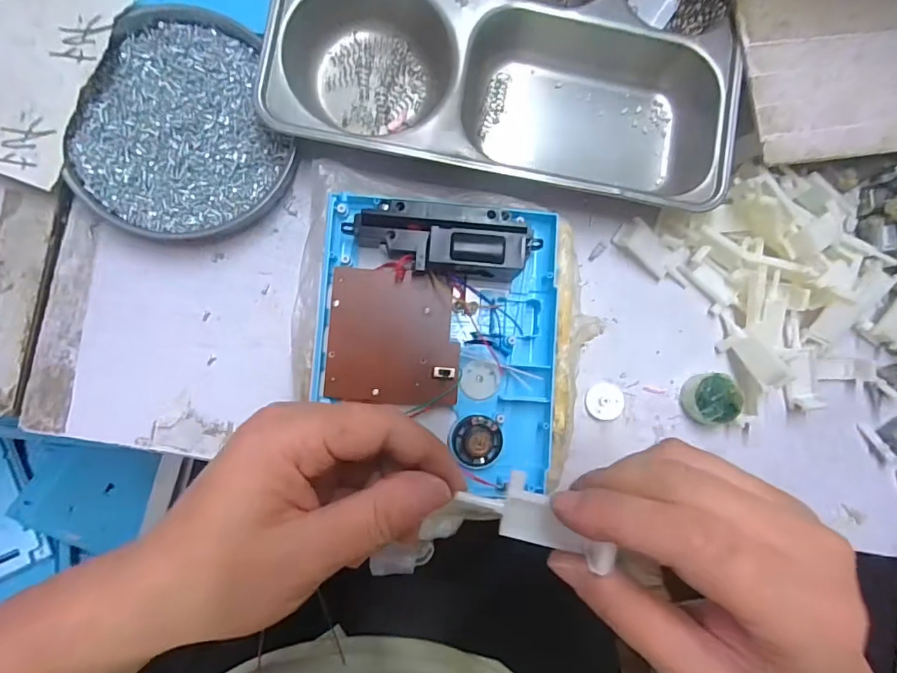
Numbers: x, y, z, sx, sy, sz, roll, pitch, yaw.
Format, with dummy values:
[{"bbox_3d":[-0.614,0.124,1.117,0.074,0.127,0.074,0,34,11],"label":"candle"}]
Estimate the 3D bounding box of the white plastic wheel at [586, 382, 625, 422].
[{"bbox_3d":[0.102,0.042,0.310,0.023,0.008,0.023,0,88,-5],"label":"white plastic wheel"}]

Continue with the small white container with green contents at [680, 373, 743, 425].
[{"bbox_3d":[0.172,0.039,0.310,0.033,0.022,0.029,-24,90,-5],"label":"small white container with green contents"}]

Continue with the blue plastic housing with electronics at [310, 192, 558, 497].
[{"bbox_3d":[-0.006,0.003,0.259,0.132,0.032,0.156,4,87,-4],"label":"blue plastic housing with electronics"}]

